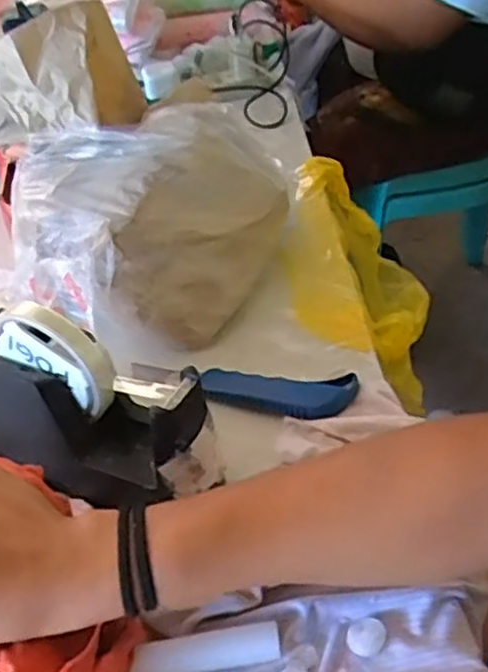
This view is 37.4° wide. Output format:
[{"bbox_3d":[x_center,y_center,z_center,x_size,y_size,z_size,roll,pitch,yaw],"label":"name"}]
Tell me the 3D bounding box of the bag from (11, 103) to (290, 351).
[{"bbox_3d":[-0.084,-0.100,0.619,0.228,0.120,0.221,0,42,9],"label":"bag"}]

